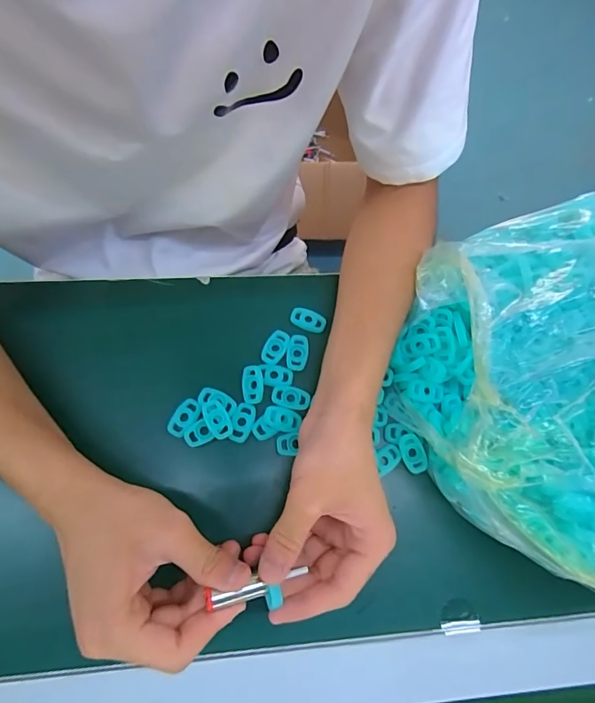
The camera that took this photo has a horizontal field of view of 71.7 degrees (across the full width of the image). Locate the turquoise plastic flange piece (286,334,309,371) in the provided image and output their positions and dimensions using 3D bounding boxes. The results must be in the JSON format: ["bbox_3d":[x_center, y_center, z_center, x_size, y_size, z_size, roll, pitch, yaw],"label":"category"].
[{"bbox_3d":[0.000,0.001,0.361,0.018,0.004,0.033,6,70,-1],"label":"turquoise plastic flange piece"}]

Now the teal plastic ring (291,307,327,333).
[{"bbox_3d":[0.010,-0.028,0.376,0.032,0.005,0.019,23,70,5],"label":"teal plastic ring"}]

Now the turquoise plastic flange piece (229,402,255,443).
[{"bbox_3d":[-0.046,0.058,0.337,0.018,0.005,0.032,14,70,2],"label":"turquoise plastic flange piece"}]

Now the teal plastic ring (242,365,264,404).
[{"bbox_3d":[-0.038,0.028,0.348,0.018,0.004,0.032,-2,70,-4],"label":"teal plastic ring"}]

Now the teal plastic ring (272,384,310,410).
[{"bbox_3d":[-0.006,0.039,0.348,0.031,0.004,0.020,16,70,3],"label":"teal plastic ring"}]

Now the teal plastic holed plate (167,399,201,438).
[{"bbox_3d":[-0.092,0.054,0.335,0.017,0.004,0.033,29,71,8],"label":"teal plastic holed plate"}]

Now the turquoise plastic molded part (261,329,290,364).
[{"bbox_3d":[-0.019,-0.004,0.361,0.018,0.004,0.032,22,70,5],"label":"turquoise plastic molded part"}]

